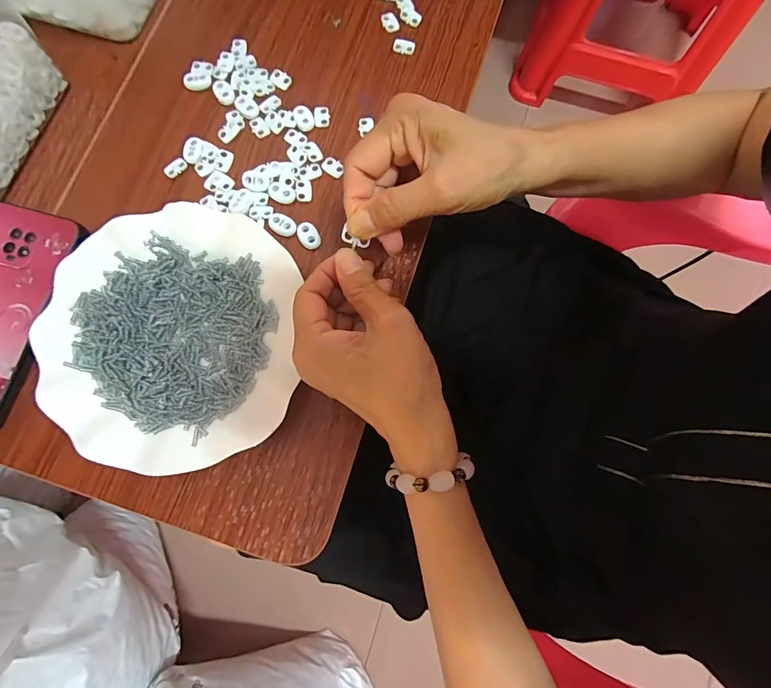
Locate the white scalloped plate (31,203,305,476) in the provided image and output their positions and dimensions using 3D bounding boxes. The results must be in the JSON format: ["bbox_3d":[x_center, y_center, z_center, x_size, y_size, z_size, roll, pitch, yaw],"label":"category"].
[{"bbox_3d":[-0.150,-0.007,0.286,0.169,0.021,0.179,0,78,-1],"label":"white scalloped plate"}]

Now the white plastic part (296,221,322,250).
[{"bbox_3d":[-0.060,-0.085,0.314,0.016,0.007,0.022,-30,80,-7],"label":"white plastic part"}]

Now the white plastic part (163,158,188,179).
[{"bbox_3d":[-0.171,-0.143,0.325,0.011,0.004,0.019,43,80,7],"label":"white plastic part"}]

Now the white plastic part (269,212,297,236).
[{"bbox_3d":[-0.082,-0.094,0.314,0.023,0.005,0.015,31,79,5],"label":"white plastic part"}]

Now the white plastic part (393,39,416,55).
[{"bbox_3d":[0.016,-0.263,0.354,0.020,0.004,0.012,16,78,2],"label":"white plastic part"}]

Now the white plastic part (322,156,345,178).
[{"bbox_3d":[-0.043,-0.145,0.327,0.020,0.004,0.012,34,80,6],"label":"white plastic part"}]

